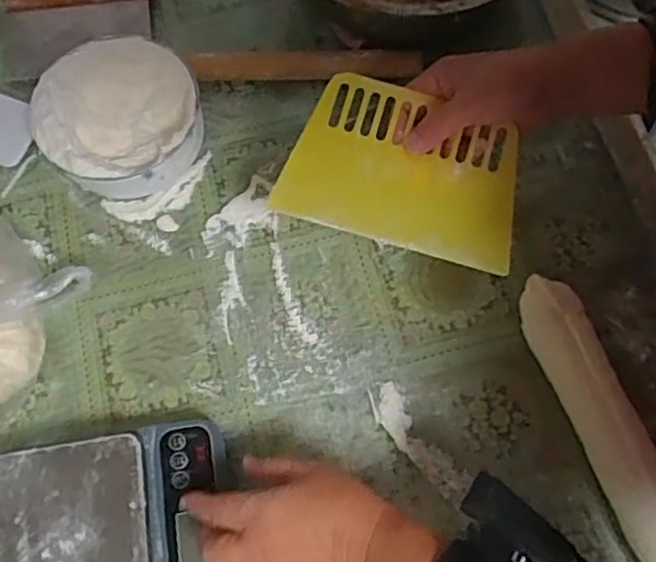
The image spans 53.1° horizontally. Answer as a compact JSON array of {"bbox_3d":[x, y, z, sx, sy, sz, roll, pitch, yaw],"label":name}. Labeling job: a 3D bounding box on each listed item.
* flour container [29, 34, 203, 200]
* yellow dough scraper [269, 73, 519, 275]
[{"bbox_3d":[-0.181,-0.140,0.589,0.134,0.077,0.141,-1,72,3],"label":"flour container"},{"bbox_3d":[0.057,-0.081,0.469,0.162,0.007,0.113,16,80,1],"label":"yellow dough scraper"}]

